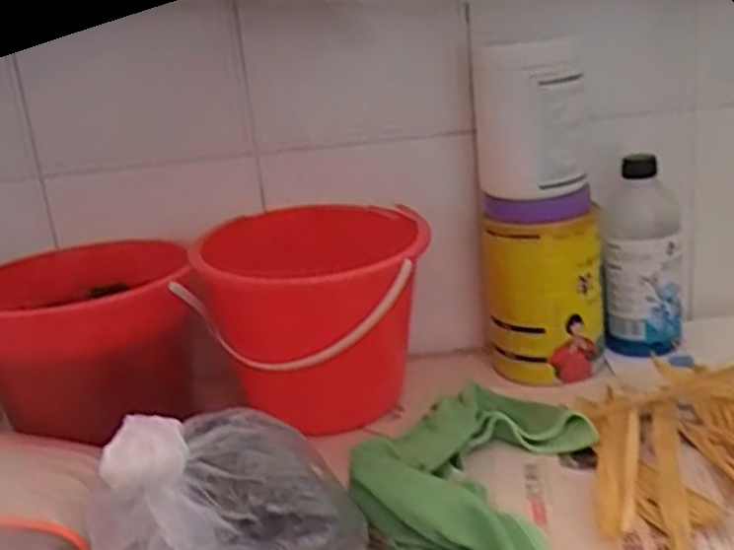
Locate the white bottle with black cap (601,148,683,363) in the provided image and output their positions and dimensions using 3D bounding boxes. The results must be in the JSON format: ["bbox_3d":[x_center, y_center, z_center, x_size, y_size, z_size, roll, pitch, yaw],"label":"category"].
[{"bbox_3d":[0.246,-0.010,0.682,0.063,0.183,0.061,0,19,19],"label":"white bottle with black cap"}]

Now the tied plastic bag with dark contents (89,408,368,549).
[{"bbox_3d":[-0.089,0.137,0.442,0.155,0.094,0.096,-1,19,16],"label":"tied plastic bag with dark contents"}]

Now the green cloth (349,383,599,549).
[{"bbox_3d":[0.070,0.129,0.500,0.157,0.044,0.213,-2,18,13],"label":"green cloth"}]

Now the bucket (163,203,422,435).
[{"bbox_3d":[-0.045,0.041,0.625,0.179,0.159,0.179,-6,18,2],"label":"bucket"}]

